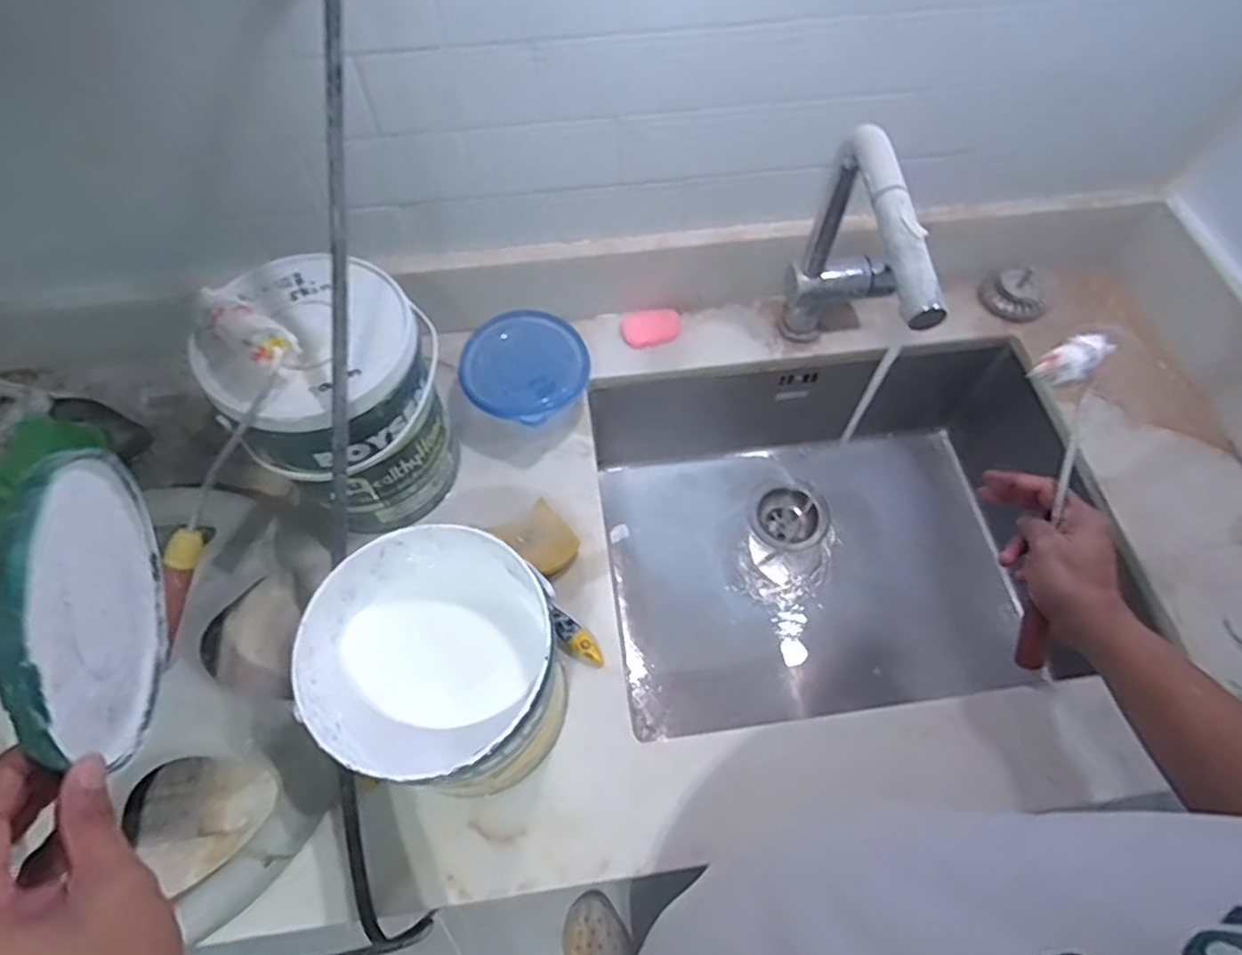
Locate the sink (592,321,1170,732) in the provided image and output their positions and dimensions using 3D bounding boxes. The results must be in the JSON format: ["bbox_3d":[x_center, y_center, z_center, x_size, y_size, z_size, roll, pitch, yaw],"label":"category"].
[{"bbox_3d":[0.248,0.064,0.850,0.505,0.259,0.392,-6,62,-4],"label":"sink"}]

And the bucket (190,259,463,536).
[{"bbox_3d":[-0.258,-0.064,0.649,0.162,0.226,0.163,0,62,-1],"label":"bucket"}]

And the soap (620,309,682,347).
[{"bbox_3d":[0.038,-0.186,0.838,0.075,0.021,0.041,-20,64,-11],"label":"soap"}]

